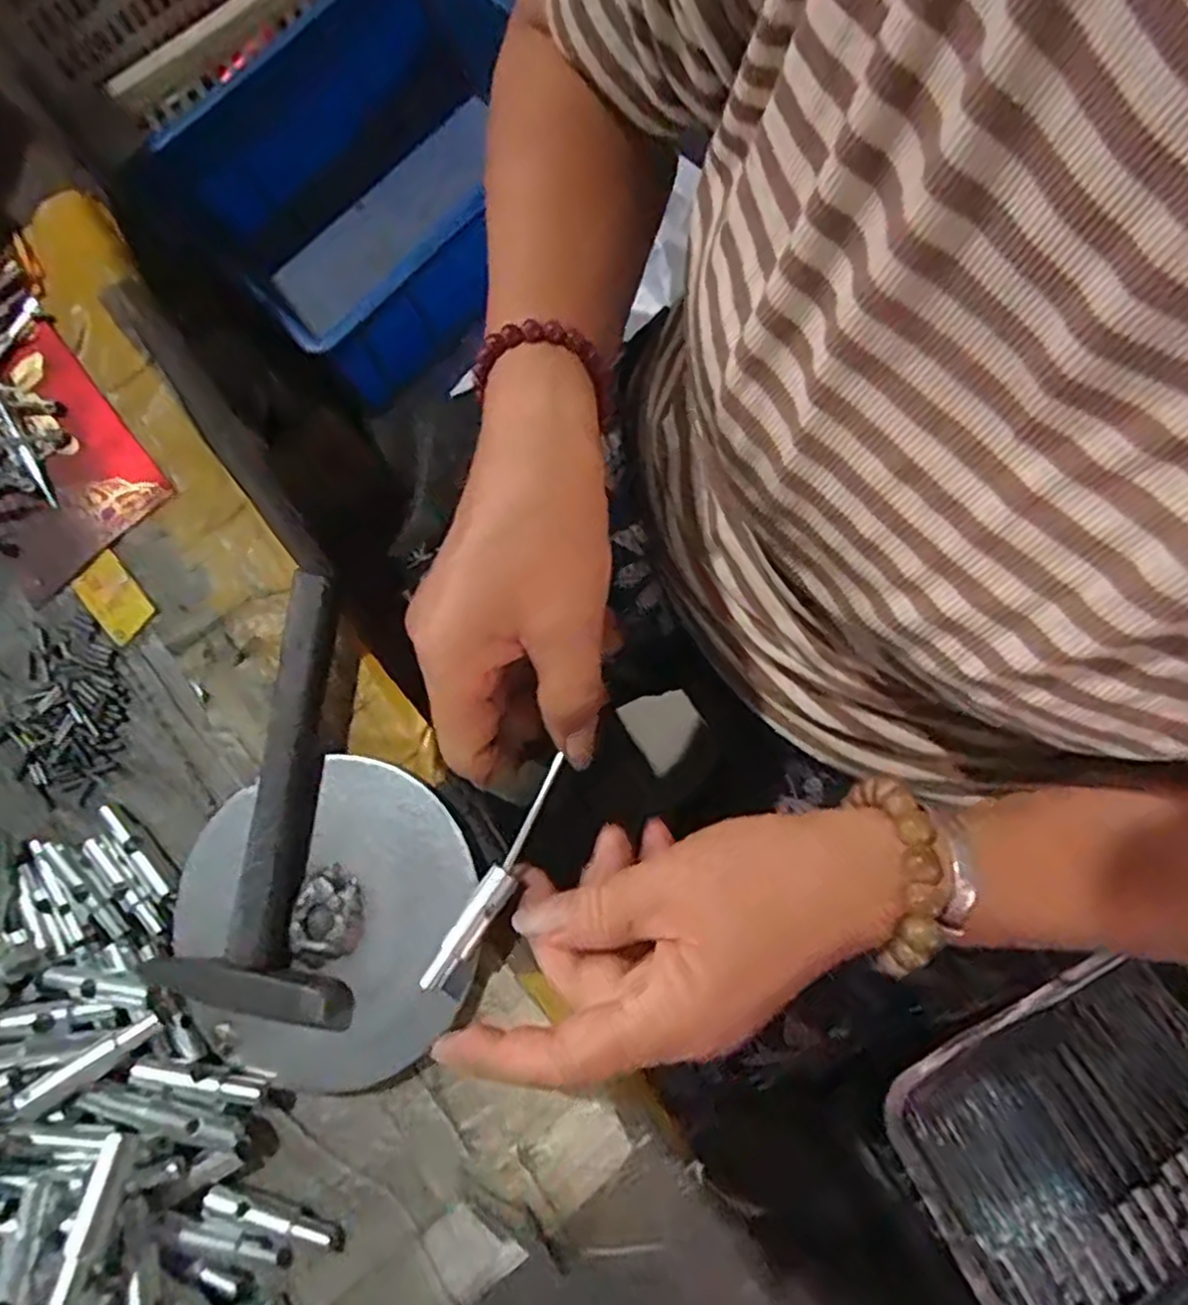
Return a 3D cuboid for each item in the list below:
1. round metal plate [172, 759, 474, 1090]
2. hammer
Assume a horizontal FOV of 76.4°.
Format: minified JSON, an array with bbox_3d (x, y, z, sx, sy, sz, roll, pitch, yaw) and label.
[{"bbox_3d":[-0.104,0.103,0.298,0.117,0.008,0.121,-2,78,8],"label":"round metal plate"},{"bbox_3d":[-0.127,0.057,0.308,0.073,0.032,0.174,3,77,6],"label":"hammer"}]

